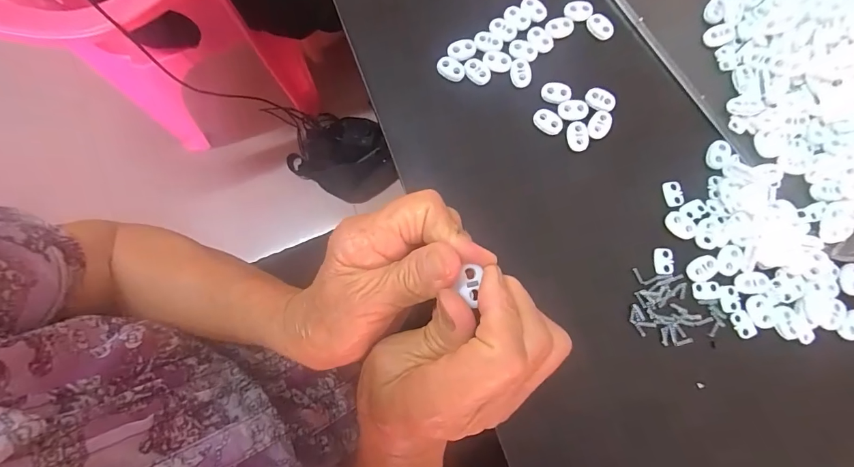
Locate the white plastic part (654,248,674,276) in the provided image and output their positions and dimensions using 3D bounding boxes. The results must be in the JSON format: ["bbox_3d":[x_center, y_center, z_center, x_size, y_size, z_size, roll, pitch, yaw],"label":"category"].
[{"bbox_3d":[0.169,0.020,0.283,0.013,0.004,0.019,3,80,0],"label":"white plastic part"}]

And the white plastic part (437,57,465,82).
[{"bbox_3d":[0.018,-0.126,0.307,0.022,0.006,0.014,27,81,4],"label":"white plastic part"}]

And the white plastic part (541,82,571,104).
[{"bbox_3d":[0.098,-0.107,0.302,0.022,0.004,0.016,7,80,1],"label":"white plastic part"}]

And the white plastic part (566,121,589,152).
[{"bbox_3d":[0.113,-0.073,0.299,0.016,0.004,0.022,-9,80,-2],"label":"white plastic part"}]

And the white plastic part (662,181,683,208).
[{"bbox_3d":[0.181,-0.029,0.293,0.013,0.004,0.019,-10,80,-2],"label":"white plastic part"}]

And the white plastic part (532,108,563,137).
[{"bbox_3d":[0.092,-0.084,0.300,0.023,0.004,0.016,35,81,5],"label":"white plastic part"}]

